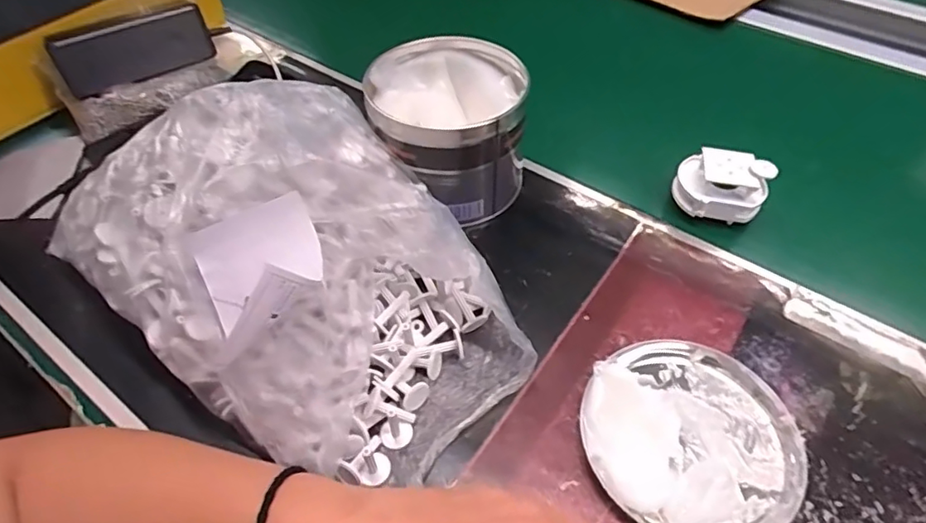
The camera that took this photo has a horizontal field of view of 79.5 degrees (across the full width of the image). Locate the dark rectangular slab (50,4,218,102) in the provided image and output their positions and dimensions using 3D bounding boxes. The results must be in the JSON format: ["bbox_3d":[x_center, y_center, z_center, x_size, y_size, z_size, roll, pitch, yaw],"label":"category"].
[{"bbox_3d":[-0.297,-0.193,0.508,0.128,0.052,0.019,-28,22,-19],"label":"dark rectangular slab"}]

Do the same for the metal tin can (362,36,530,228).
[{"bbox_3d":[-0.011,-0.106,0.468,0.122,0.102,0.122,0,50,0],"label":"metal tin can"}]

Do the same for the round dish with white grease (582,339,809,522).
[{"bbox_3d":[0.139,0.104,0.341,0.125,0.019,0.126,0,50,0],"label":"round dish with white grease"}]

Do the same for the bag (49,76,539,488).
[{"bbox_3d":[-0.109,0.002,0.367,0.213,0.113,0.288,-36,59,-26],"label":"bag"}]

